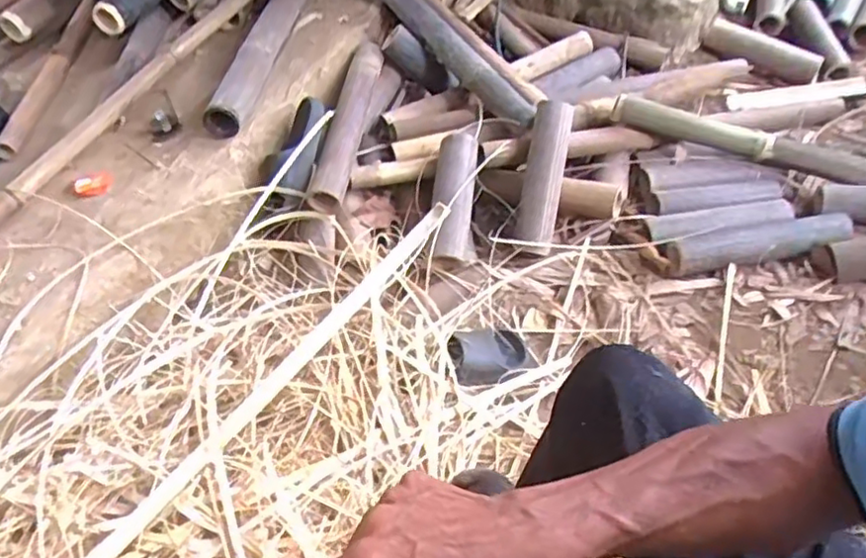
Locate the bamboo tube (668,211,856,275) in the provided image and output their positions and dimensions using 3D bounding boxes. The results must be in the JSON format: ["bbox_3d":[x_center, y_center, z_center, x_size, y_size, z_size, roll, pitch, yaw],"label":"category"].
[{"bbox_3d":[0.667,-0.074,1.324,0.387,0.064,0.080,-12,48,-4],"label":"bamboo tube"}]

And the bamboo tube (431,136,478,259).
[{"bbox_3d":[0.042,-0.174,1.346,0.099,0.108,0.268,-1,48,6],"label":"bamboo tube"}]

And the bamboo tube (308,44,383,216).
[{"bbox_3d":[-0.187,-0.338,1.437,0.070,0.070,0.483,6,55,6],"label":"bamboo tube"}]

